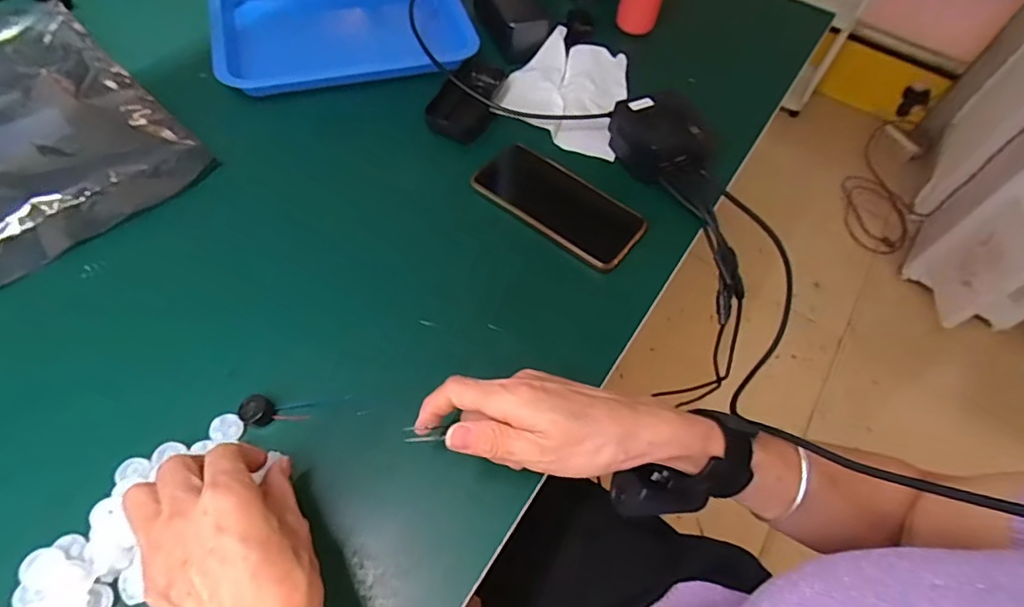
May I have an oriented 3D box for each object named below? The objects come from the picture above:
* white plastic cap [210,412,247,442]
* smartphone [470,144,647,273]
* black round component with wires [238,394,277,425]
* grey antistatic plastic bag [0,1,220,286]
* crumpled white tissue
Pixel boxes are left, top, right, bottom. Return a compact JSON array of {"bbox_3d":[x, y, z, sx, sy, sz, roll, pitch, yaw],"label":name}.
[{"bbox_3d":[-0.201,0.086,0.377,0.024,0.004,0.020,-9,59,-12],"label":"white plastic cap"},{"bbox_3d":[0.045,-0.097,0.512,0.163,0.010,0.078,36,61,16],"label":"smartphone"},{"bbox_3d":[-0.182,0.076,0.382,0.021,0.010,0.020,3,57,-5],"label":"black round component with wires"},{"bbox_3d":[-0.487,-0.183,0.500,0.379,0.043,0.238,41,62,18],"label":"grey antistatic plastic bag"},{"bbox_3d":[0.059,-0.245,0.600,0.135,0.032,0.155,15,57,3],"label":"crumpled white tissue"}]

